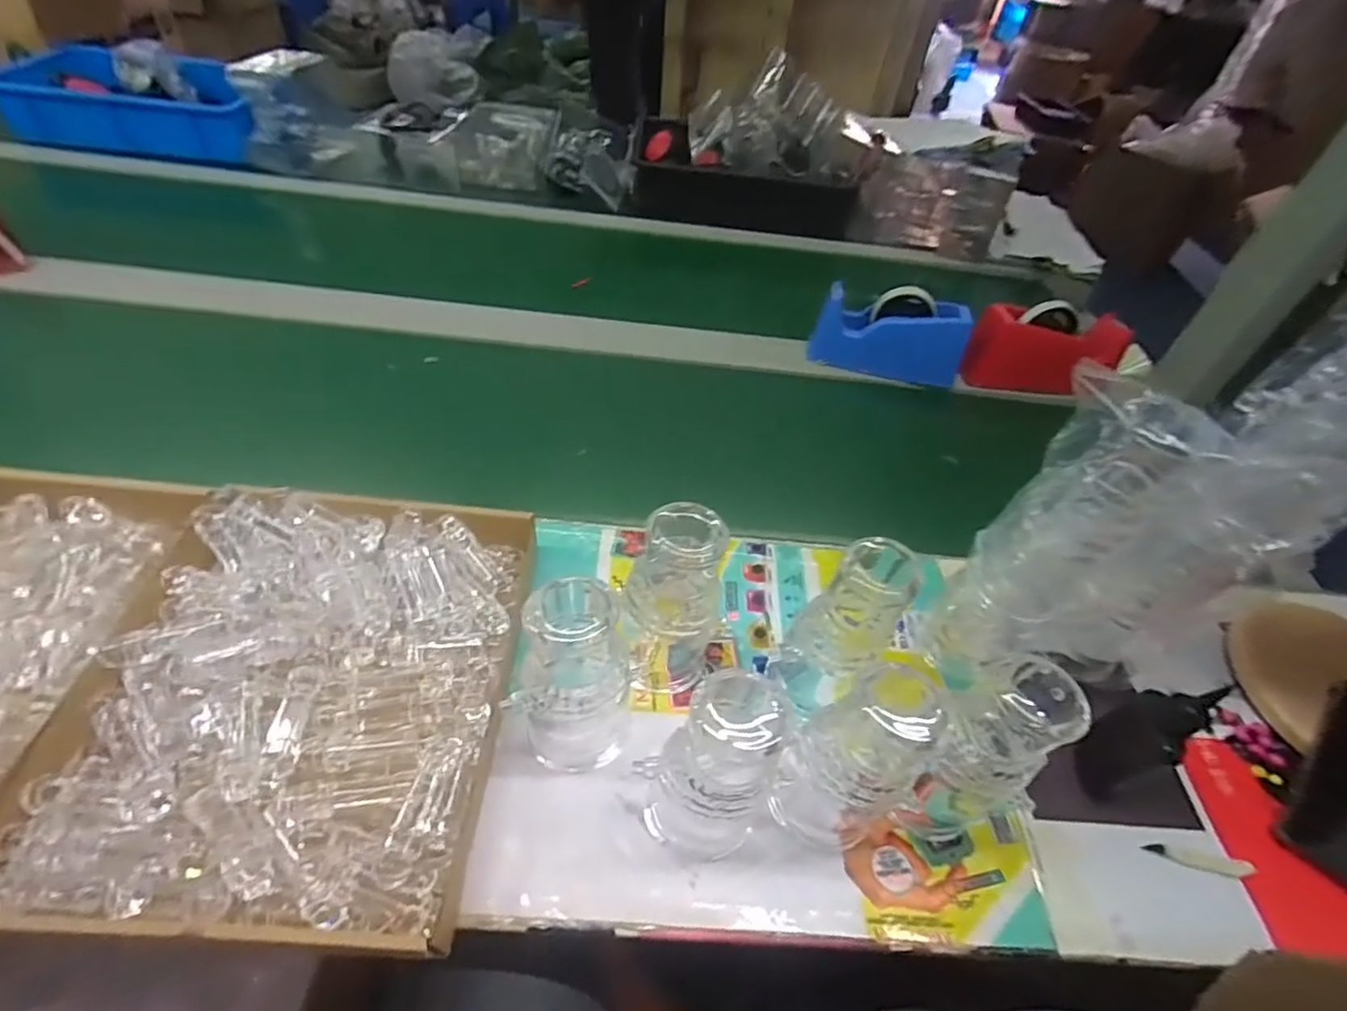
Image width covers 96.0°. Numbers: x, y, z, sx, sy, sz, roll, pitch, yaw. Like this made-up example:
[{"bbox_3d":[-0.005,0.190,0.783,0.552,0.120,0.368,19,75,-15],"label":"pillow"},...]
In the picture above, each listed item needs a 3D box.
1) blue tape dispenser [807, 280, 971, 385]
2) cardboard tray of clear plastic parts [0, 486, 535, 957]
[{"bbox_3d":[0.296,-0.242,0.823,0.196,0.103,0.068,13,48,4],"label":"blue tape dispenser"},{"bbox_3d":[-0.266,0.131,0.445,0.275,0.068,0.314,5,48,-3],"label":"cardboard tray of clear plastic parts"}]

